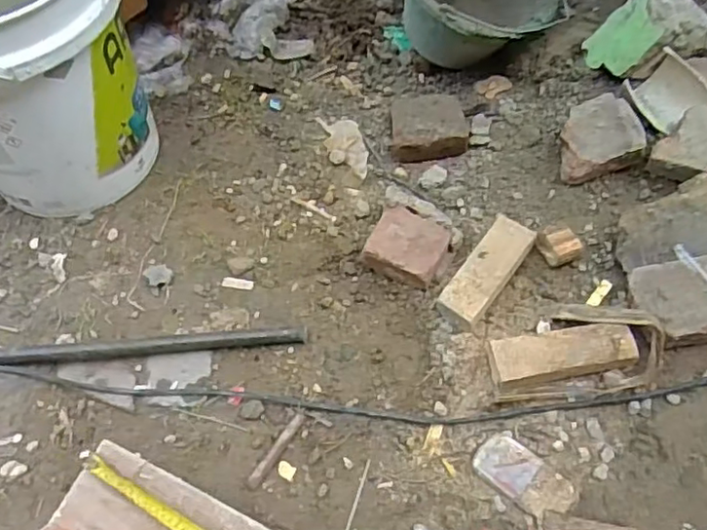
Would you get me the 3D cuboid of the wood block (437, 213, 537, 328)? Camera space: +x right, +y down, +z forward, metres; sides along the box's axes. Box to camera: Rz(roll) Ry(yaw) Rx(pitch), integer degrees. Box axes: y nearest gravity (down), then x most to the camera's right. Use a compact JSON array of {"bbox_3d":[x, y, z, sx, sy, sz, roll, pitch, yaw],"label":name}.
[{"bbox_3d":[0.180,0.007,0.840,0.060,0.033,0.170,32,63,18],"label":"wood block"}]

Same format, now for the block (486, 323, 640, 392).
[{"bbox_3d":[0.257,0.109,0.765,0.170,0.039,0.062,-6,57,-3],"label":"block"}]

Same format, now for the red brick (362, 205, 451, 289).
[{"bbox_3d":[0.074,-0.021,0.867,0.103,0.049,0.094,25,61,14],"label":"red brick"}]

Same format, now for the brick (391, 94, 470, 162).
[{"bbox_3d":[0.119,-0.222,0.992,0.123,0.052,0.122,-5,57,-3],"label":"brick"}]

